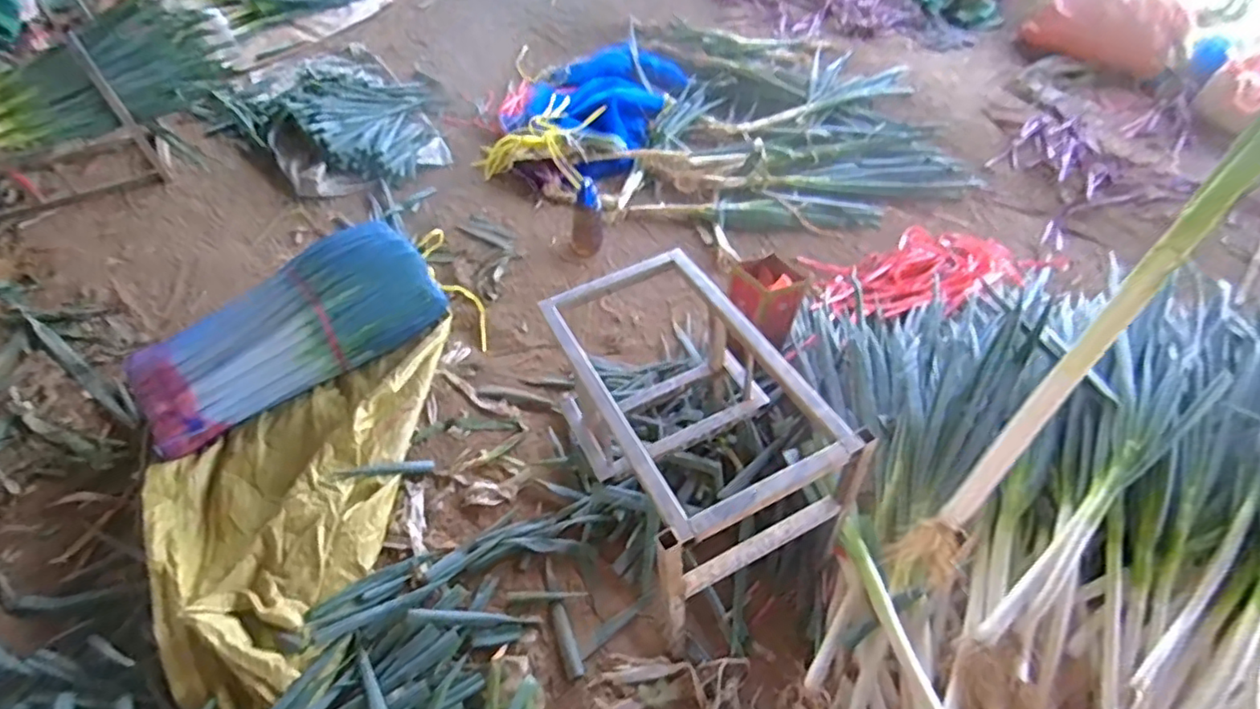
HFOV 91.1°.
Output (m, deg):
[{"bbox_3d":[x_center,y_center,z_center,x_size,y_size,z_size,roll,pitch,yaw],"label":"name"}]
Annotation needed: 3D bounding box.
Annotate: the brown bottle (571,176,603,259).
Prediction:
[{"bbox_3d":[-0.135,-0.420,1.921,0.099,0.226,0.111,-1,51,-1],"label":"brown bottle"}]

